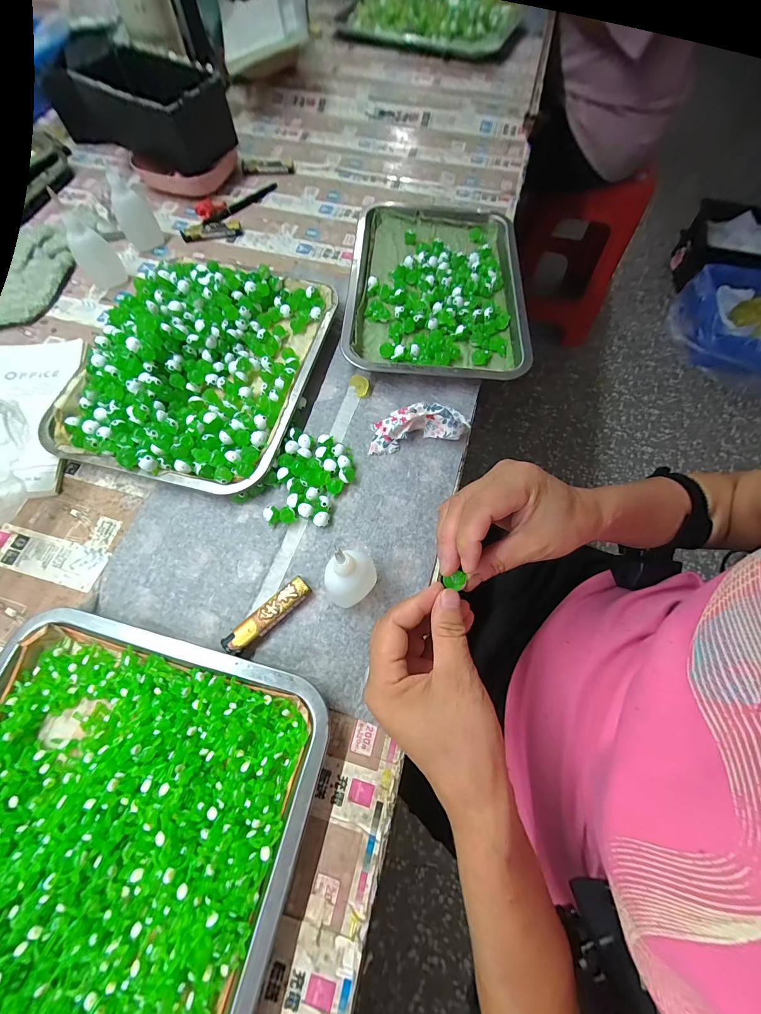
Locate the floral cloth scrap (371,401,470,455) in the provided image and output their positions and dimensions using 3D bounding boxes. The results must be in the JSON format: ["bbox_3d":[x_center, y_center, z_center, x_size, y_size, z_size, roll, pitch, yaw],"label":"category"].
[{"bbox_3d":[0.040,-0.088,0.364,0.105,0.034,0.050,-6,69,-4],"label":"floral cloth scrap"}]

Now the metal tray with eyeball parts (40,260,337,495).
[{"bbox_3d":[-0.199,-0.167,0.397,0.239,0.040,0.297,14,69,4],"label":"metal tray with eyeball parts"}]

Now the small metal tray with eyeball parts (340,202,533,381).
[{"bbox_3d":[0.068,-0.281,0.458,0.210,0.036,0.296,3,68,0],"label":"small metal tray with eyeball parts"}]

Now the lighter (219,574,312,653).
[{"bbox_3d":[-0.094,0.091,0.300,0.079,0.014,0.021,-40,75,-15],"label":"lighter"}]

